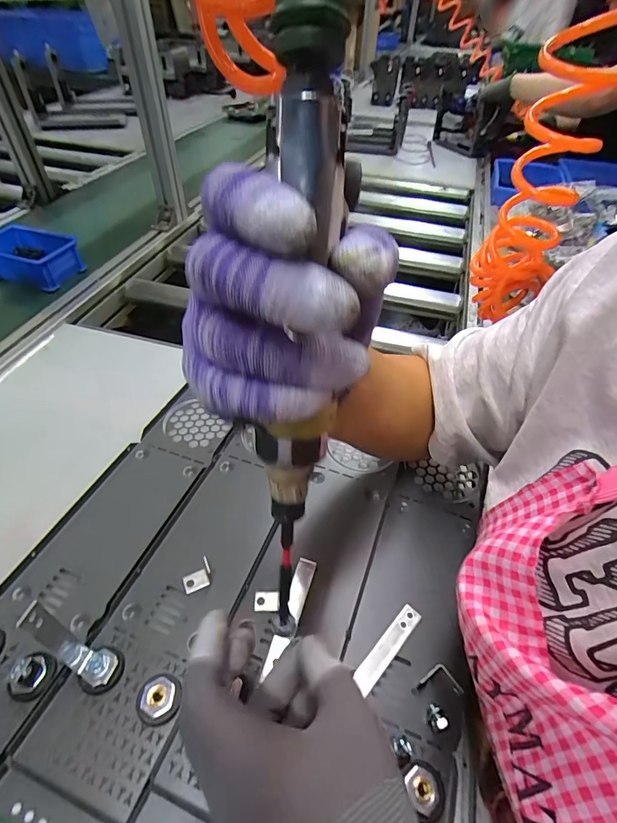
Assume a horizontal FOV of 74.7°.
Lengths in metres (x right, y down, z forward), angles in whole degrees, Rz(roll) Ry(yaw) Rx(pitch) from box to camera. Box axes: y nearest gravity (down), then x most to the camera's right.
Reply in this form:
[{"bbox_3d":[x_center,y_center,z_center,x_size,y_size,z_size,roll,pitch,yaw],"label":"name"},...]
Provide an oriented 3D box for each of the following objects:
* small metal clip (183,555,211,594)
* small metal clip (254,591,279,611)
[{"bbox_3d":[-0.097,0.142,0.350,0.024,0.020,0.016,-24,53,-23],"label":"small metal clip"},{"bbox_3d":[-0.035,0.161,0.344,0.021,0.004,0.017,0,48,-4],"label":"small metal clip"}]

